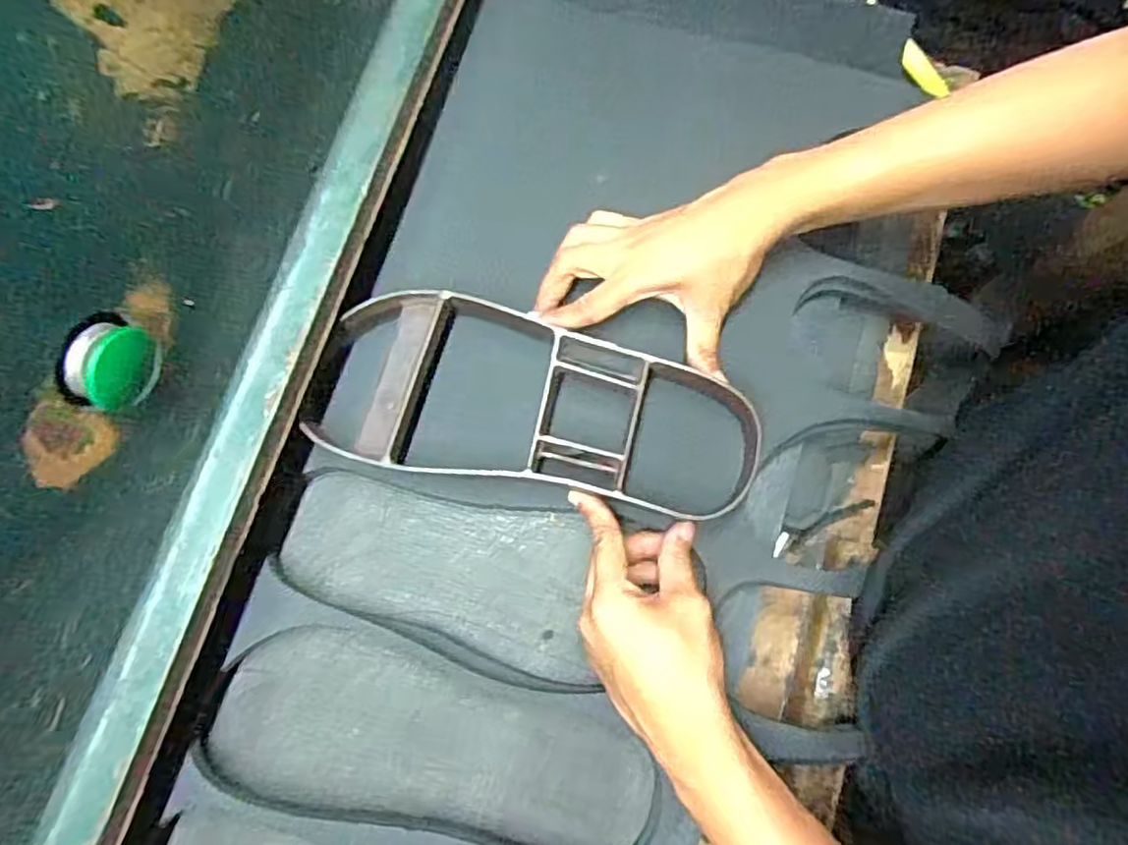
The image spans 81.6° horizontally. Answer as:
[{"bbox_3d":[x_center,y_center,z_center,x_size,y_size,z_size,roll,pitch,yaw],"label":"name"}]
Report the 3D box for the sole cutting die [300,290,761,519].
[{"bbox_3d":[-0.016,-0.011,0.421,0.284,0.026,0.116,13,78,3],"label":"sole cutting die"}]

